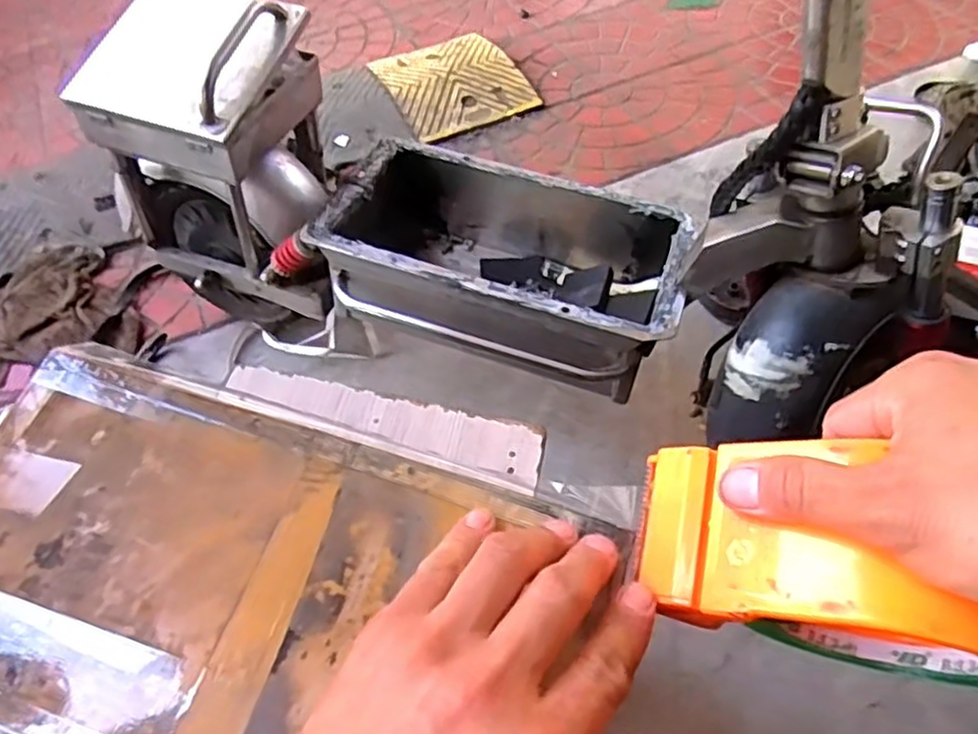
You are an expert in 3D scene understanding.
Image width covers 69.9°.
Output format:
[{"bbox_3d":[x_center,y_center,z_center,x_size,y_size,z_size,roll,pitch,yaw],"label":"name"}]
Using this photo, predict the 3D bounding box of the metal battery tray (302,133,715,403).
[{"bbox_3d":[0.017,-0.122,0.807,0.394,0.139,0.228,17,61,10],"label":"metal battery tray"}]

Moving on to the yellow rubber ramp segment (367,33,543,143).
[{"bbox_3d":[-0.071,-0.549,1.352,0.246,0.041,0.278,-23,55,-13],"label":"yellow rubber ramp segment"}]

